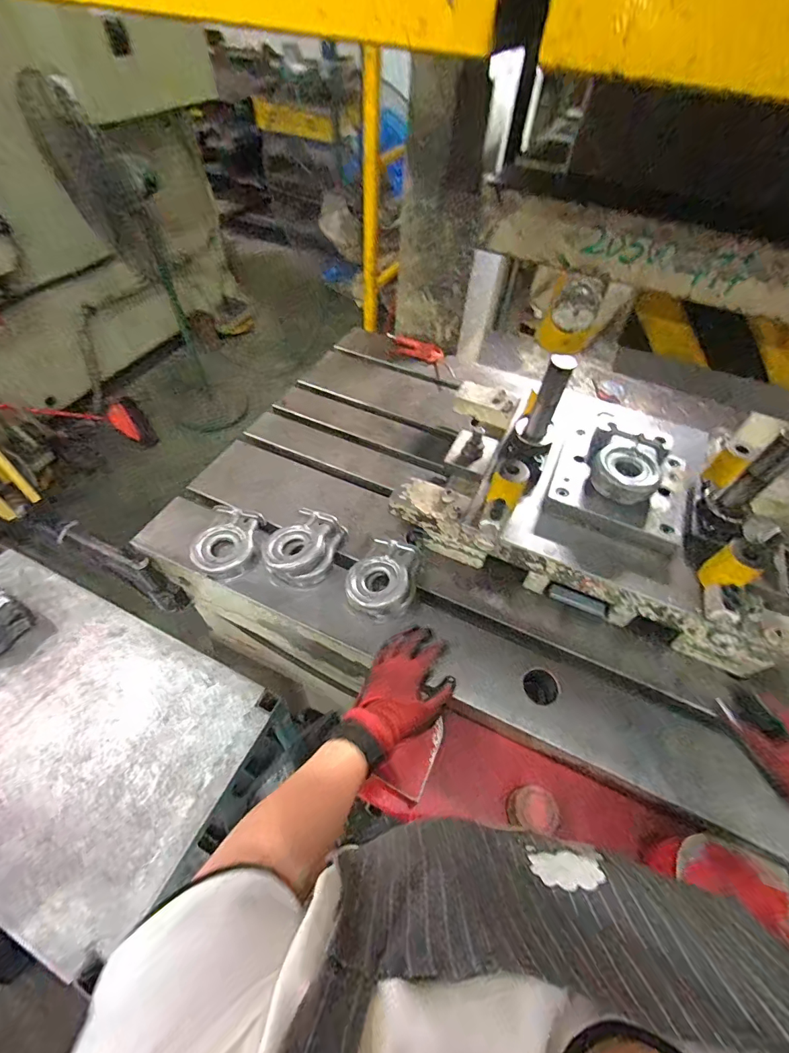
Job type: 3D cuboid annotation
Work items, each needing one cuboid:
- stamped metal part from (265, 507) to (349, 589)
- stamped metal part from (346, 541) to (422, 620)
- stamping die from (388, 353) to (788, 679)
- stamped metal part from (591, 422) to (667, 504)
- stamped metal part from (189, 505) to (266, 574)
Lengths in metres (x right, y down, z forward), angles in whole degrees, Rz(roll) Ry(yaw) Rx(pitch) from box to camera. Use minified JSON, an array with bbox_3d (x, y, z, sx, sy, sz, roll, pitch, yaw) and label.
[{"bbox_3d":[-0.152,0.035,0.723,0.109,0.055,0.124,21,52,11],"label":"stamped metal part"},{"bbox_3d":[-0.018,0.085,0.697,0.106,0.062,0.115,3,51,-3],"label":"stamped metal part"},{"bbox_3d":[0.359,-0.049,0.701,0.644,0.221,0.373,22,53,12],"label":"stamping die"},{"bbox_3d":[0.376,-0.099,0.701,0.110,0.041,0.131,23,53,13],"label":"stamped metal part"},{"bbox_3d":[-0.278,0.020,0.723,0.097,0.034,0.126,11,51,4],"label":"stamped metal part"}]

